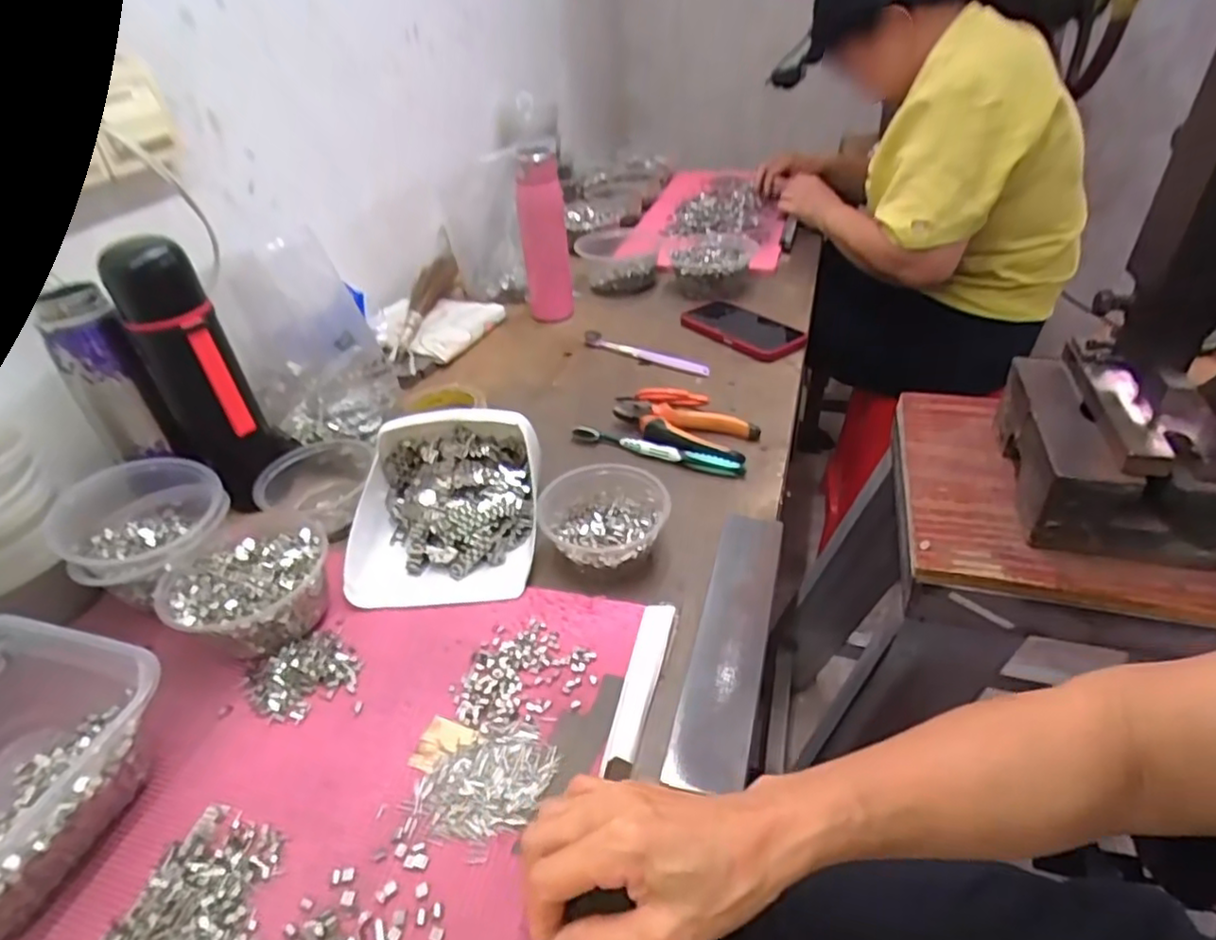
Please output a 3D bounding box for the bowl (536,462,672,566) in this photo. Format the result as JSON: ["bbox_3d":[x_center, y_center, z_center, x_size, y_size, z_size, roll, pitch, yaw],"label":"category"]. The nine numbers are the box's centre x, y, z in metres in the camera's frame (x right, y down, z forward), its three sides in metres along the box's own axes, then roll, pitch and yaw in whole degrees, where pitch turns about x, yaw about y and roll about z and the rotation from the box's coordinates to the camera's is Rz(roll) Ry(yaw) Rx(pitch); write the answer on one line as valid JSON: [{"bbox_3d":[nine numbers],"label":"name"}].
[{"bbox_3d":[-0.003,0.042,0.554,0.107,0.045,0.100,-3,38,2],"label":"bowl"}]

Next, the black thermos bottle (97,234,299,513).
[{"bbox_3d":[-0.355,-0.080,0.582,0.069,0.229,0.077,28,48,35],"label":"black thermos bottle"}]

